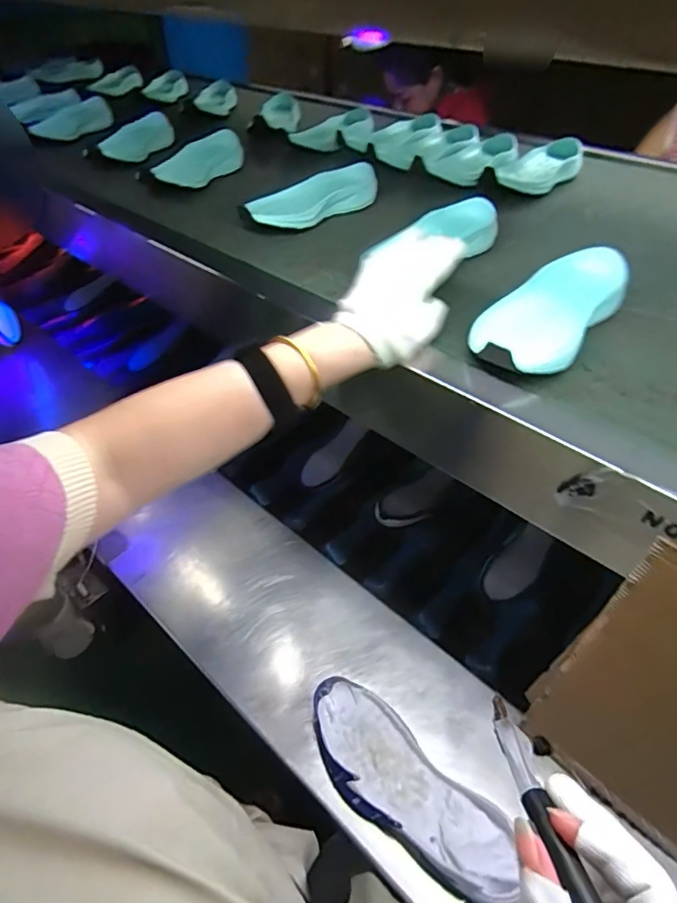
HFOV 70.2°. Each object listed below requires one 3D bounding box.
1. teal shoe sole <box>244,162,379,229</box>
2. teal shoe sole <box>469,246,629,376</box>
[{"bbox_3d":[-0.042,-0.339,0.648,0.201,0.057,0.079,-32,54,-31],"label":"teal shoe sole"},{"bbox_3d":[0.192,-0.132,0.434,0.084,0.043,0.198,34,52,28],"label":"teal shoe sole"}]

